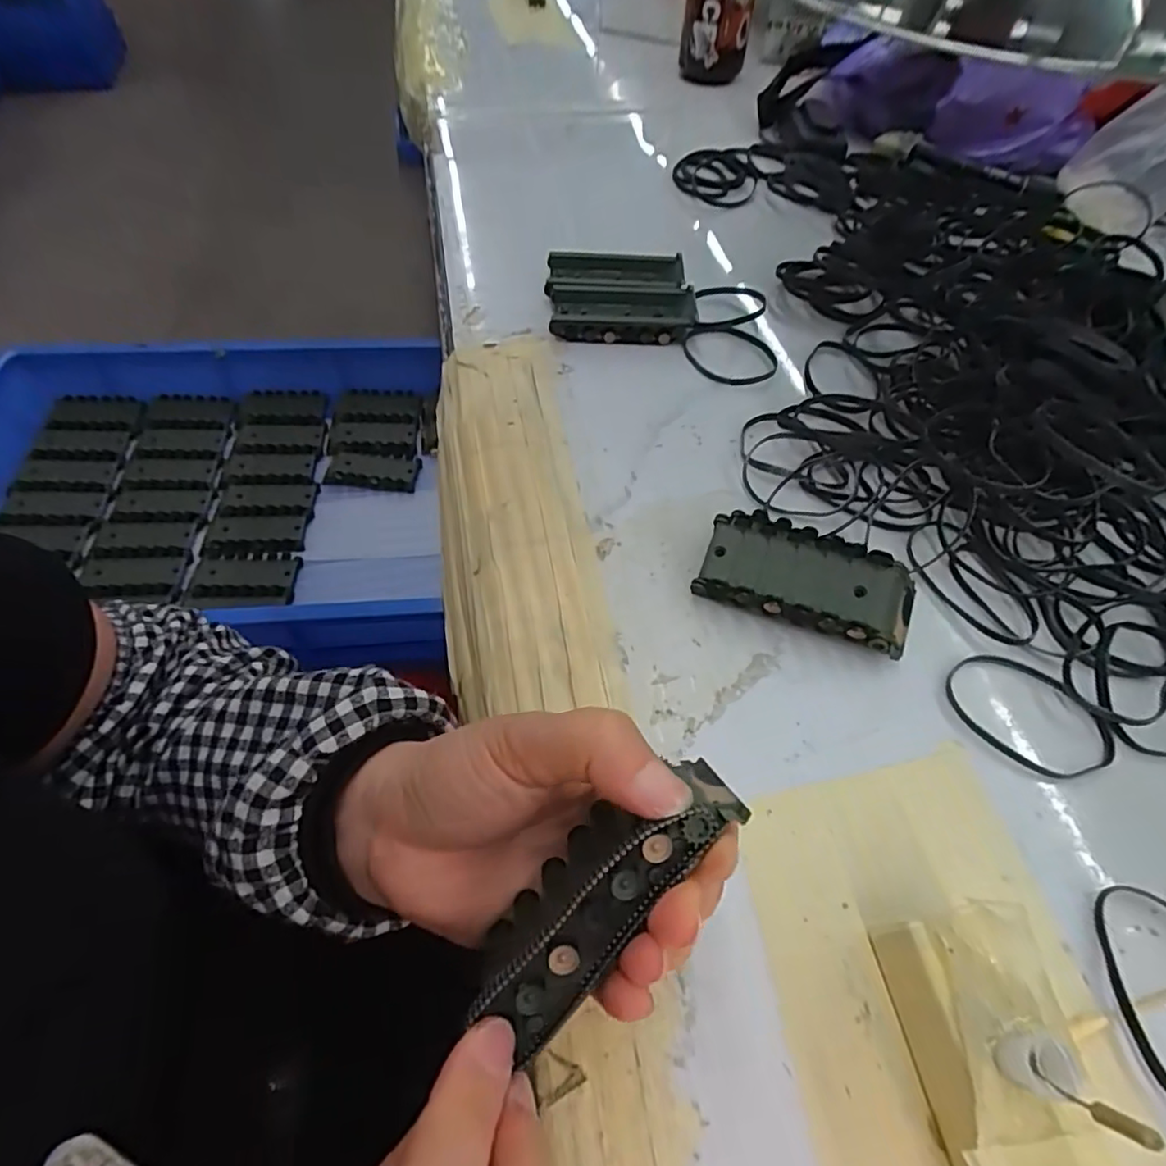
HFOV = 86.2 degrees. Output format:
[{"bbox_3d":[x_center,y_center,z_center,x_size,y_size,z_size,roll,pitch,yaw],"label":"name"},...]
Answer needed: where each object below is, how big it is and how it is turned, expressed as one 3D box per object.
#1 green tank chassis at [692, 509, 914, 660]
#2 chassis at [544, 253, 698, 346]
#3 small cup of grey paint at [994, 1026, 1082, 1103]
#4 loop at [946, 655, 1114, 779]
[{"bbox_3d":[0.106,0.000,0.299,0.095,0.026,0.048,21,58,13],"label":"green tank chassis"},{"bbox_3d":[0.026,-0.202,0.442,0.099,0.018,0.083,0,56,-1],"label":"chassis"},{"bbox_3d":[0.125,0.133,0.173,0.012,0.018,0.015,8,55,3],"label":"small cup of grey paint"},{"bbox_3d":[0.197,0.057,0.276,0.067,0.004,0.048,31,61,19],"label":"loop"}]

